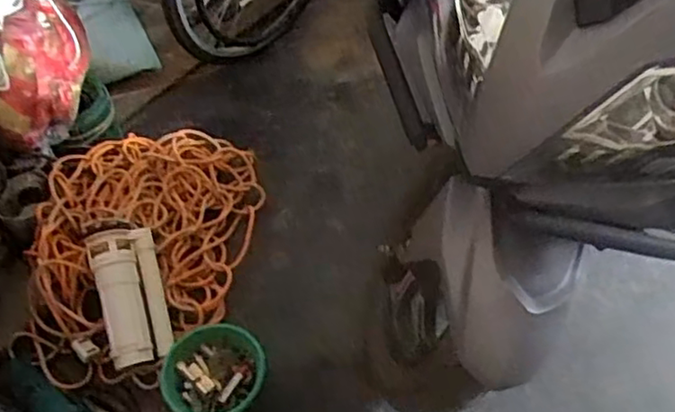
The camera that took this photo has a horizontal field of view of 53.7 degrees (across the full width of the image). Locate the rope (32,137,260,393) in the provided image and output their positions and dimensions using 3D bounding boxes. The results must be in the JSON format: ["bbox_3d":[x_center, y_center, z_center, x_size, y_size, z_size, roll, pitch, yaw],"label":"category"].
[{"bbox_3d":[-0.376,0.052,1.282,0.402,0.119,0.529,0,52,4],"label":"rope"}]

